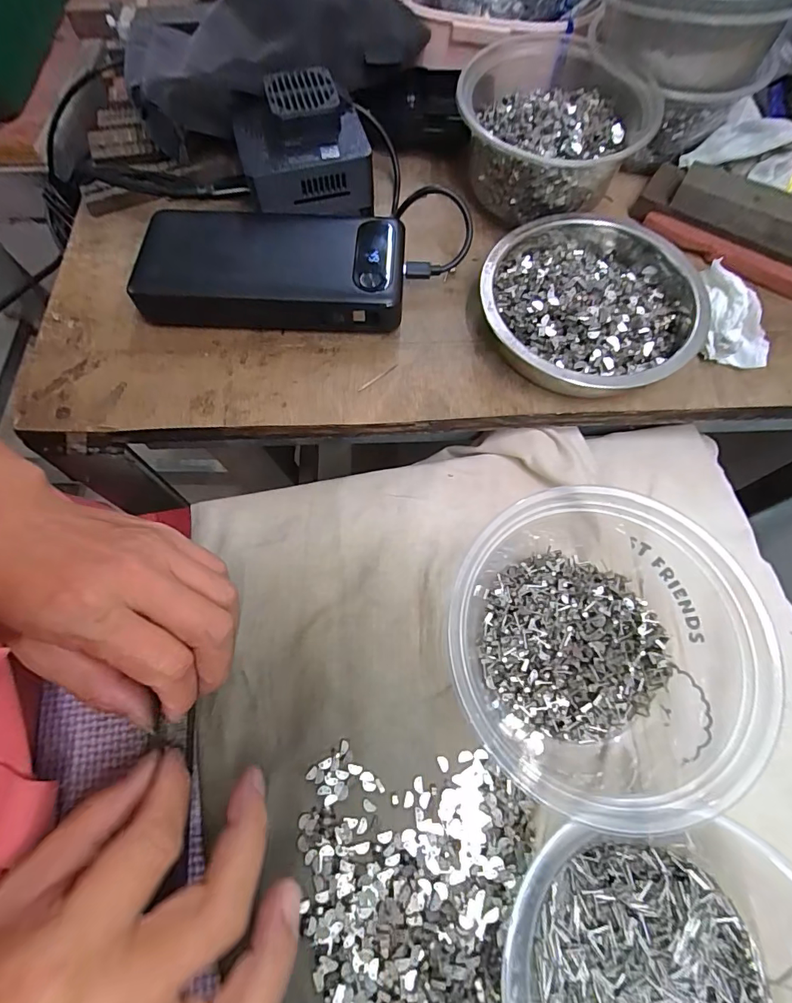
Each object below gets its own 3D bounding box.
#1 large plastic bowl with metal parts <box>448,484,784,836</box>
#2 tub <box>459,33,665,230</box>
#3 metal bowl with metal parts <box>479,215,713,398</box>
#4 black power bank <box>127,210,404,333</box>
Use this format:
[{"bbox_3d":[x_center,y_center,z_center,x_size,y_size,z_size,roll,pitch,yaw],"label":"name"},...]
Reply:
[{"bbox_3d":[0.110,0.055,0.223,0.169,0.047,0.144,-25,71,-10],"label":"large plastic bowl with metal parts"},{"bbox_3d":[0.095,-0.231,0.294,0.113,0.052,0.115,0,68,-1],"label":"tub"},{"bbox_3d":[0.113,-0.116,0.268,0.120,0.032,0.124,0,68,-1],"label":"metal bowl with metal parts"},{"bbox_3d":[-0.073,-0.141,0.281,0.152,0.025,0.073,2,68,0],"label":"black power bank"}]

